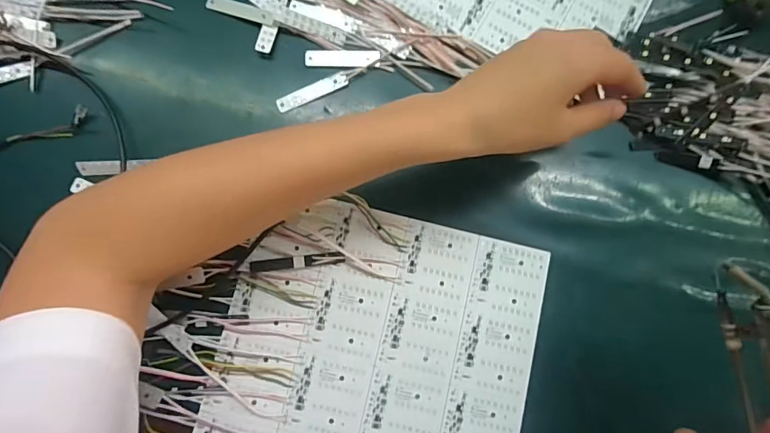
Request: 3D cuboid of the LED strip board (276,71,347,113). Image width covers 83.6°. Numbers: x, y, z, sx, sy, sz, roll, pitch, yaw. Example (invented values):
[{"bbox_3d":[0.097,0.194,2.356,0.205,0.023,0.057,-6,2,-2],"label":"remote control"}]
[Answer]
[{"bbox_3d":[-0.059,-0.101,0.349,0.060,0.004,0.014,-26,86,-3],"label":"LED strip board"}]

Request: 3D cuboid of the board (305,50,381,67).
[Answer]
[{"bbox_3d":[-0.035,-0.130,0.351,0.060,0.004,0.015,0,82,-3],"label":"board"}]

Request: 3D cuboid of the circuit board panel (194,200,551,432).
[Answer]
[{"bbox_3d":[-0.007,0.111,0.317,0.223,0.007,0.225,14,81,-1],"label":"circuit board panel"}]

